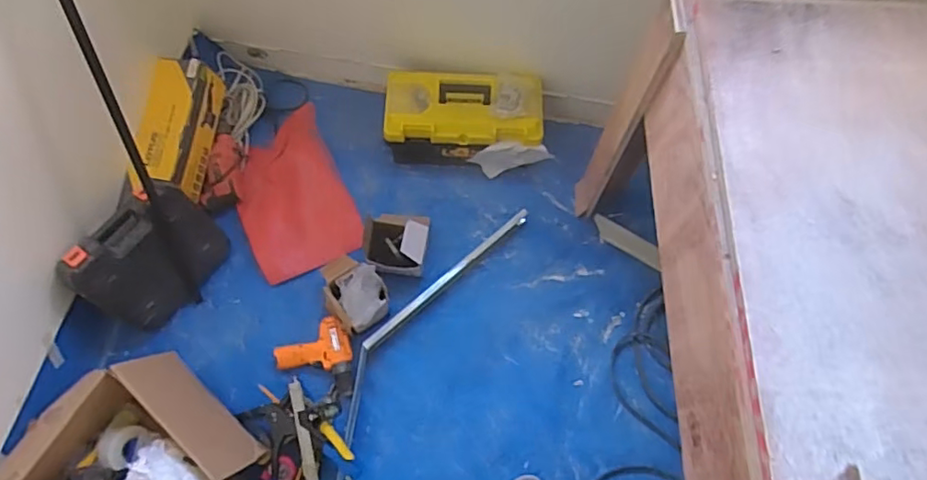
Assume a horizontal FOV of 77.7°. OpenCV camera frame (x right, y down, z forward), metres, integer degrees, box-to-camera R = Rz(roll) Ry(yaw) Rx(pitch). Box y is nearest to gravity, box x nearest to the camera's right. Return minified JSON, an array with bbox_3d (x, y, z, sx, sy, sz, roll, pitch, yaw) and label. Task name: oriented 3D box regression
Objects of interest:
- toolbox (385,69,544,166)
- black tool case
[{"bbox_3d":[0.001,-0.314,1.530,0.397,0.197,0.194,3,68,-1],"label":"toolbox"},{"bbox_3d":[-0.719,0.040,1.333,0.095,0.292,0.304,23,66,36],"label":"black tool case"}]

